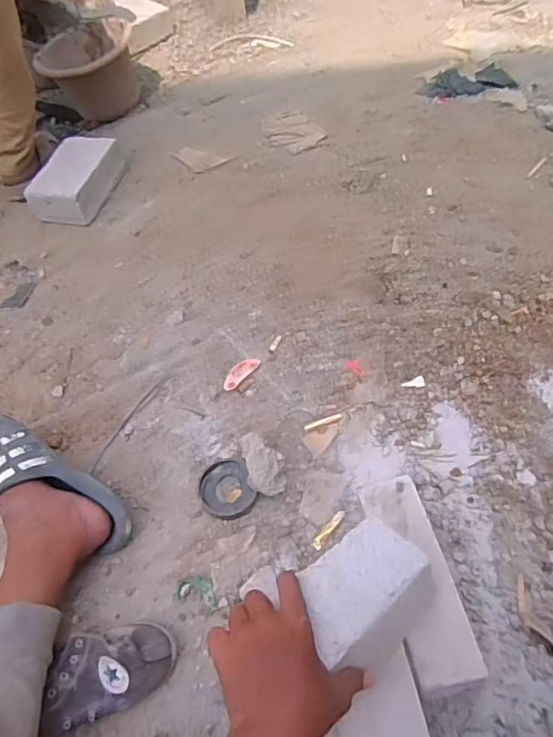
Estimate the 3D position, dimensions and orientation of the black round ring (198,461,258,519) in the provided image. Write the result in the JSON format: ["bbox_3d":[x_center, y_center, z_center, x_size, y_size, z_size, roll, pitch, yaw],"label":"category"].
[{"bbox_3d":[-0.070,0.167,0.755,0.072,0.014,0.085,-20,54,-9],"label":"black round ring"}]

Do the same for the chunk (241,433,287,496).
[{"bbox_3d":[-0.017,0.130,0.745,0.053,0.062,0.089,-13,53,-4],"label":"chunk"}]

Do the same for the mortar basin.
[{"bbox_3d":[-0.472,-0.755,1.396,0.240,0.152,0.249,-13,53,-4],"label":"mortar basin"}]

